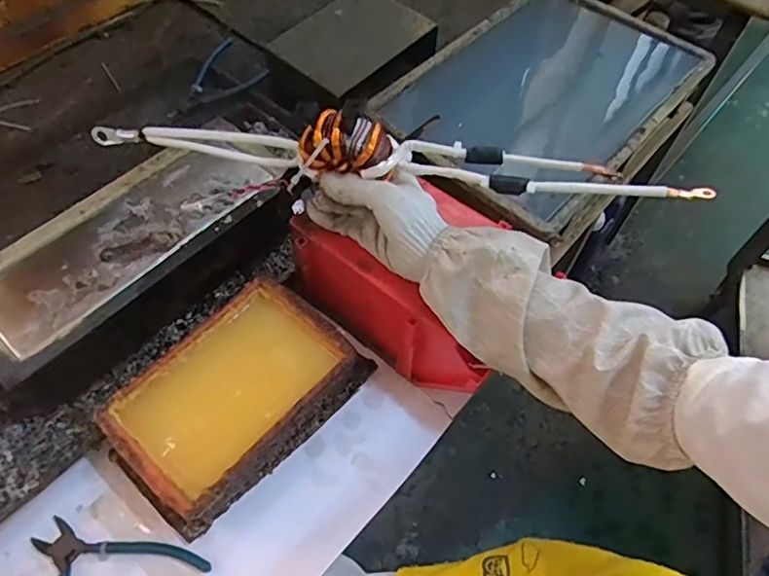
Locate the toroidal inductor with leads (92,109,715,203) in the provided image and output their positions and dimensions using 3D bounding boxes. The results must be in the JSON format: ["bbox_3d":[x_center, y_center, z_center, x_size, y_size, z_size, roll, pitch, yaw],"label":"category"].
[{"bbox_3d":[-0.013,-0.121,0.481,0.531,0.057,0.054,9,58,13],"label":"toroidal inductor with leads"}]

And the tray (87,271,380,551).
[{"bbox_3d":[-0.135,0.100,0.524,0.136,0.065,0.227,37,64,20],"label":"tray"}]

